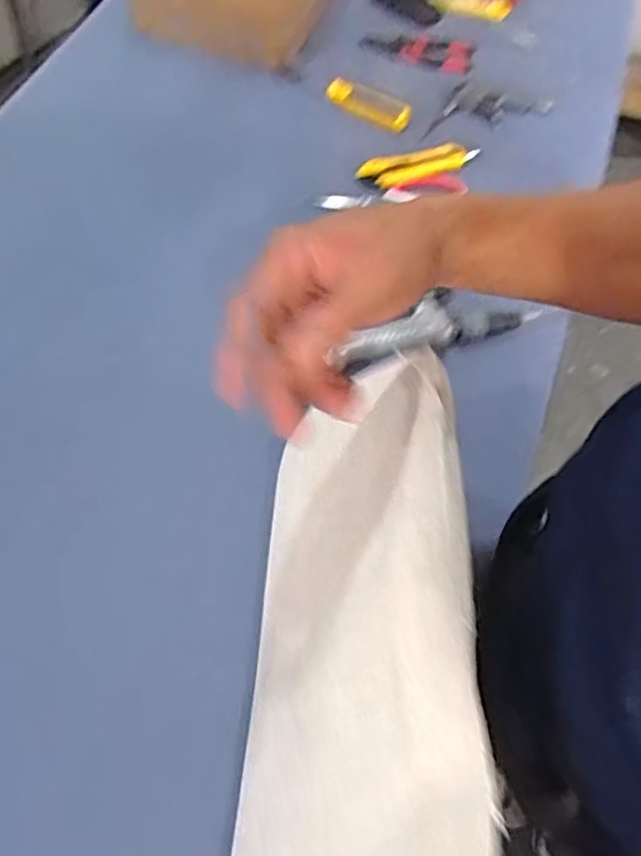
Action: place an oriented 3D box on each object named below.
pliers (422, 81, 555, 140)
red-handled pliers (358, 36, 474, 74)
[{"bbox_3d":[0.217,-0.433,0.883,0.174,0.016,0.080,-16,63,-10],"label":"pliers"},{"bbox_3d":[0.136,-0.533,0.921,0.152,0.025,0.076,9,61,3],"label":"red-handled pliers"}]

